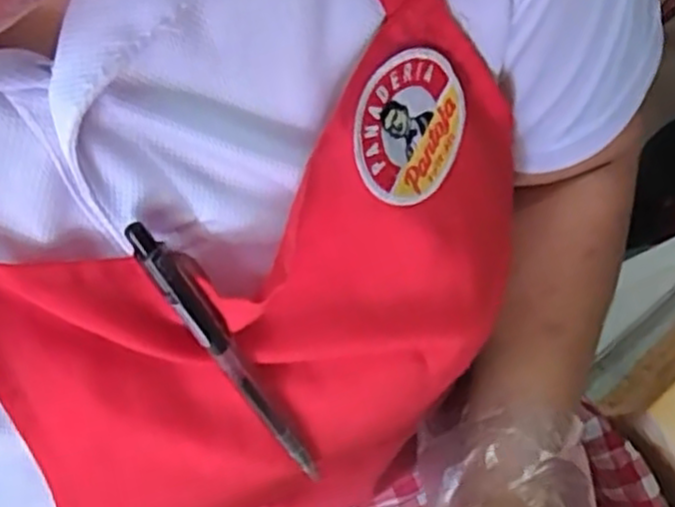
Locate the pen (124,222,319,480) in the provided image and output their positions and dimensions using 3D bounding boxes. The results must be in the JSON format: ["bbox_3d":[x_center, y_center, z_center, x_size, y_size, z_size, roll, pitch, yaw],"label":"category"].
[{"bbox_3d":[-0.035,0.042,0.253,0.010,0.136,0.006,-34,39,-9],"label":"pen"}]

